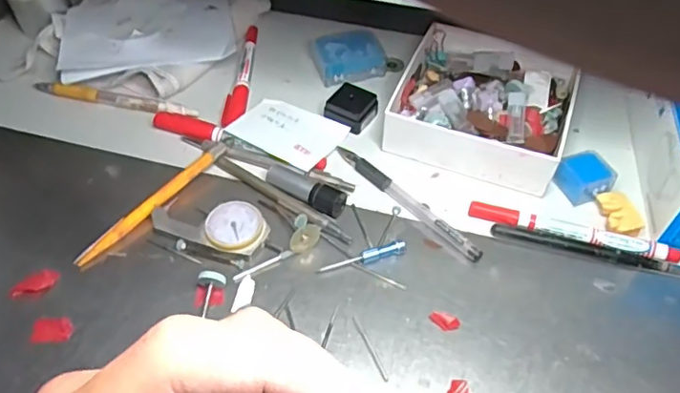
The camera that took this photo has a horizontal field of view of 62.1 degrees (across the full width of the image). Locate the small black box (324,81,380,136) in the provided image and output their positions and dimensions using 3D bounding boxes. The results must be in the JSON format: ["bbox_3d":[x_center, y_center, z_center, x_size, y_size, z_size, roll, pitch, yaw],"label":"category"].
[{"bbox_3d":[0.010,-0.073,0.452,0.032,0.018,0.032,32,57,23],"label":"small black box"}]

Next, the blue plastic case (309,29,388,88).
[{"bbox_3d":[0.006,-0.121,0.488,0.061,0.025,0.042,-16,52,-13],"label":"blue plastic case"}]

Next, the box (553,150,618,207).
[{"bbox_3d":[0.176,-0.014,0.404,0.033,0.022,0.030,-17,53,-13],"label":"box"}]

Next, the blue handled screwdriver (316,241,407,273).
[{"bbox_3d":[0.015,0.040,0.365,0.060,0.008,0.006,-16,52,-13],"label":"blue handled screwdriver"}]

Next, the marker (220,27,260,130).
[{"bbox_3d":[-0.081,-0.106,0.483,0.016,0.013,0.137,3,51,3],"label":"marker"}]

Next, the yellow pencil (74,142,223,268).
[{"bbox_3d":[-0.127,0.004,0.392,0.011,0.016,0.128,30,57,23],"label":"yellow pencil"}]

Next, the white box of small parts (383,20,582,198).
[{"bbox_3d":[0.115,-0.078,0.444,0.131,0.034,0.137,20,54,16],"label":"white box of small parts"}]

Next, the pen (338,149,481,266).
[{"bbox_3d":[0.047,0.001,0.399,0.013,0.009,0.131,-35,59,-25],"label":"pen"}]

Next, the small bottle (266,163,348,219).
[{"bbox_3d":[-0.025,-0.006,0.396,0.060,0.015,0.021,24,55,19],"label":"small bottle"}]

